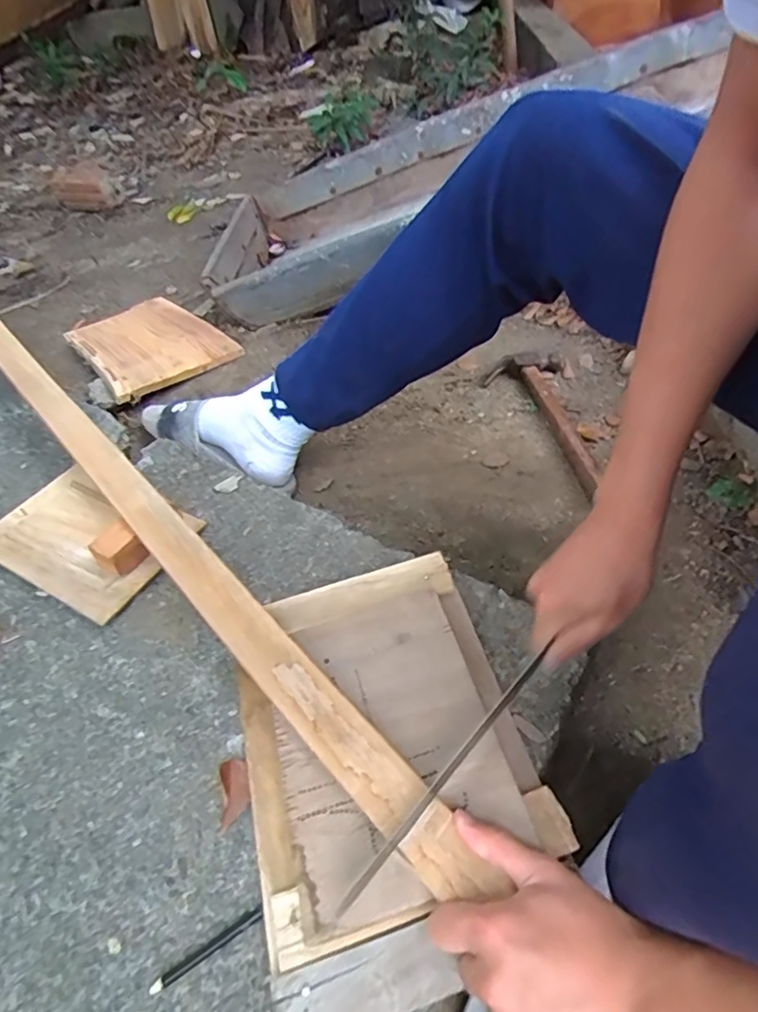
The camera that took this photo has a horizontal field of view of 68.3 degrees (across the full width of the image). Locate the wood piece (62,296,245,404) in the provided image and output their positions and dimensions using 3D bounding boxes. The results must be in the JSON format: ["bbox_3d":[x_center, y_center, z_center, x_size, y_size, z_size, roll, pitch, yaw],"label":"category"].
[{"bbox_3d":[-0.456,-0.328,1.097,0.230,0.020,0.366,-30,46,-24],"label":"wood piece"}]

